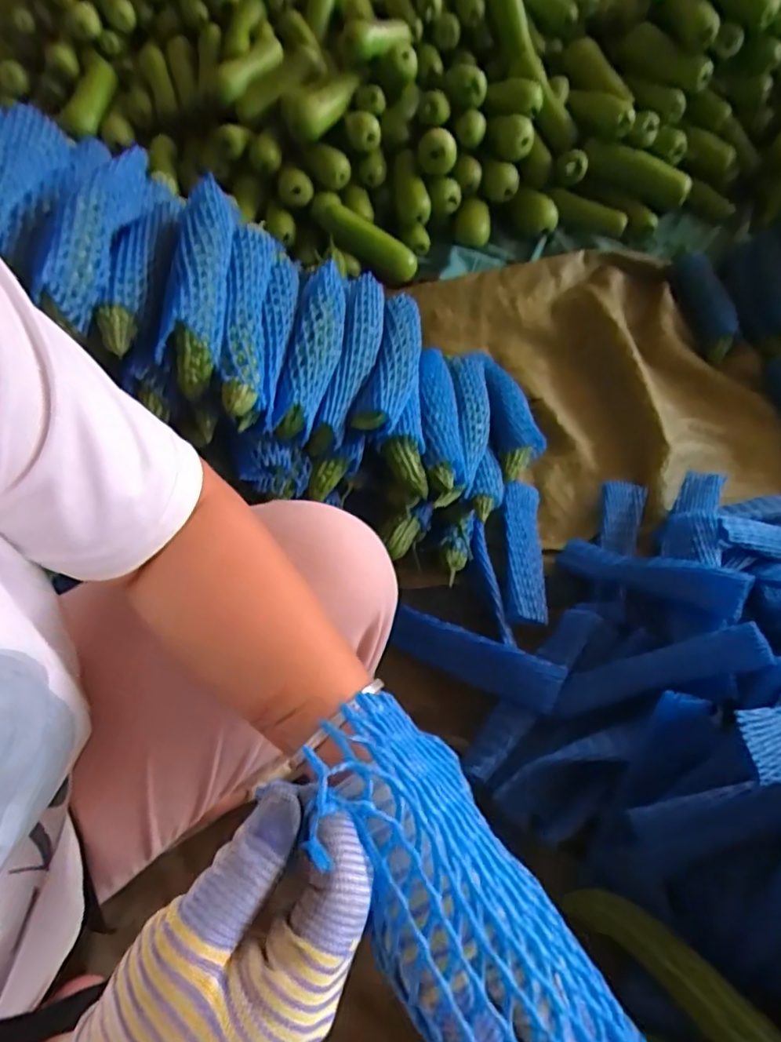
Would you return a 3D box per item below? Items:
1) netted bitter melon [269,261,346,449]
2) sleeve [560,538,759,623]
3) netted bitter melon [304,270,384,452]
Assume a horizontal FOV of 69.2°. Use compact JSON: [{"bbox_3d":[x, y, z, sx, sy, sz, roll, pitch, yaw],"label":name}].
[{"bbox_3d":[-0.083,-0.192,0.639,0.054,0.064,0.227,4,57,6],"label":"netted bitter melon"},{"bbox_3d":[0.309,0.063,0.699,0.051,0.029,0.240,-41,28,-21],"label":"sleeve"},{"bbox_3d":[-0.043,-0.192,0.672,0.056,0.073,0.241,9,58,9],"label":"netted bitter melon"}]

